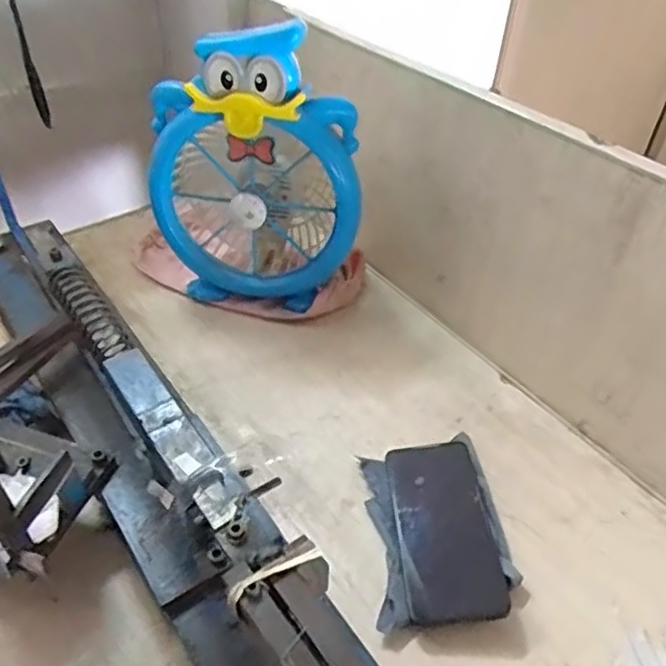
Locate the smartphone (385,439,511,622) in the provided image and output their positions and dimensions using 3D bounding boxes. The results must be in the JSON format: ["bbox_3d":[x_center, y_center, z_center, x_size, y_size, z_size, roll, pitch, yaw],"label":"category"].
[{"bbox_3d":[0.092,0.160,0.527,0.075,0.011,0.160,-14,39,7],"label":"smartphone"}]

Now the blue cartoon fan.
[{"bbox_3d":[-0.083,-0.177,0.701,0.221,0.303,0.139,2,43,-1],"label":"blue cartoon fan"}]

